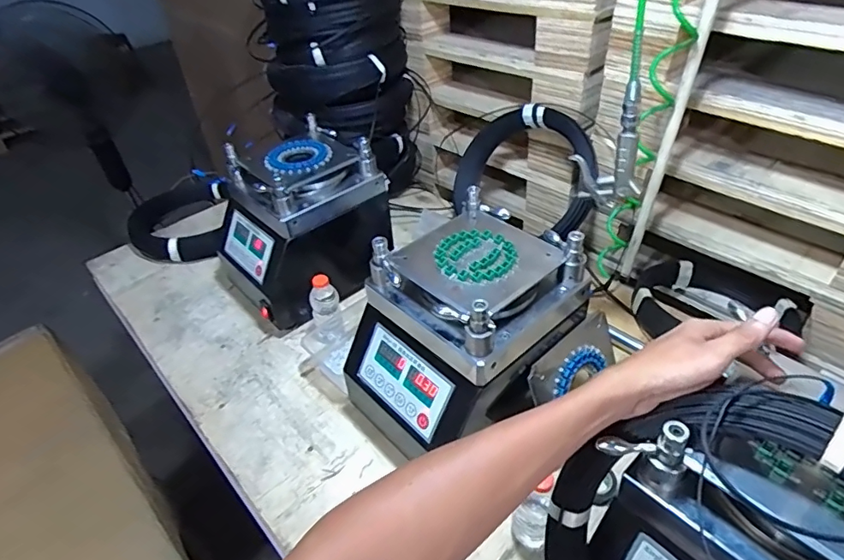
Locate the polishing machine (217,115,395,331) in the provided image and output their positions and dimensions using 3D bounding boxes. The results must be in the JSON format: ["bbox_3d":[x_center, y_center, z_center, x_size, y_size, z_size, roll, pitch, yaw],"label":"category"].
[{"bbox_3d":[-0.234,-0.111,1.002,0.308,0.287,0.257,-32,46,-28],"label":"polishing machine"}]

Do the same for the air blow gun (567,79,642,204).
[{"bbox_3d":[0.257,-0.181,0.691,0.096,0.173,0.021,28,51,34],"label":"air blow gun"}]

